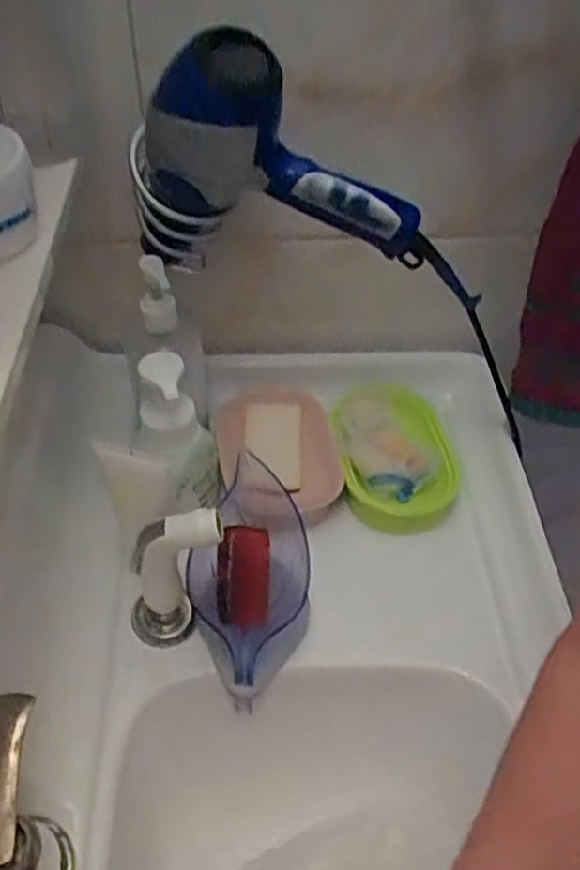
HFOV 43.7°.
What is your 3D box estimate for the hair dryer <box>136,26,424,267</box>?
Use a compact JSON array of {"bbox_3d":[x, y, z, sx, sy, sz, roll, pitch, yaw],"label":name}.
[{"bbox_3d":[-0.012,-0.203,0.536,0.205,0.174,0.120,-6,46,-7],"label":"hair dryer"}]

